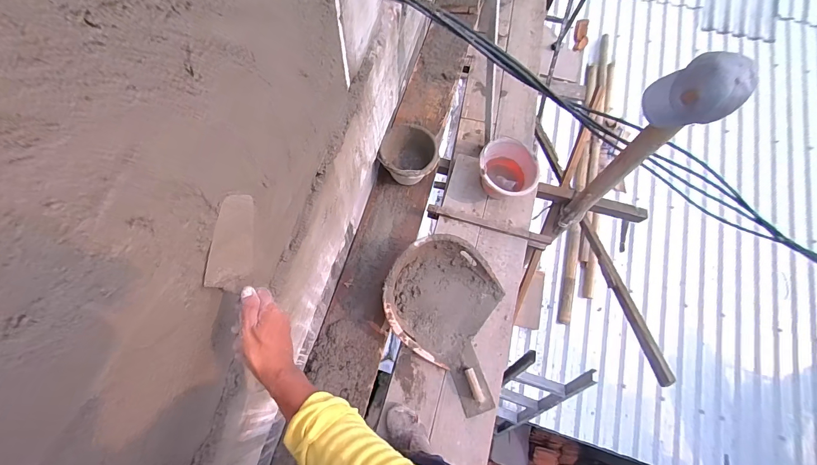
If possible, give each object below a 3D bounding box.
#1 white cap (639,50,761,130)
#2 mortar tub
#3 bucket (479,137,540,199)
[{"bbox_3d":[0.829,-0.405,1.026,0.200,0.219,0.118,37,71,12],"label":"white cap"},{"bbox_3d":[0.112,0.223,1.329,0.355,0.168,0.433,41,72,13],"label":"mortar tub"},{"bbox_3d":[0.414,-0.249,1.512,0.247,0.184,0.225,1,68,-3],"label":"bucket"}]

